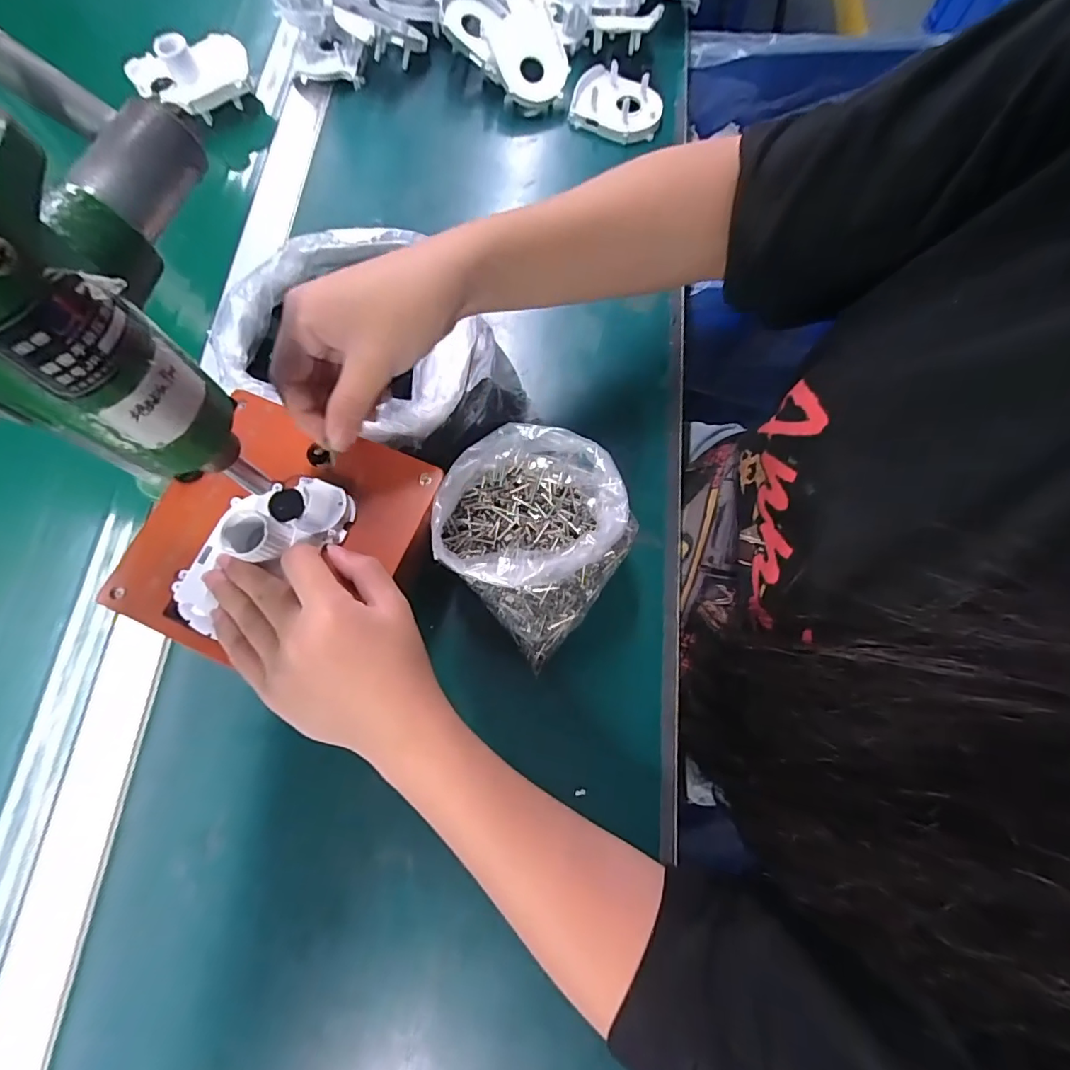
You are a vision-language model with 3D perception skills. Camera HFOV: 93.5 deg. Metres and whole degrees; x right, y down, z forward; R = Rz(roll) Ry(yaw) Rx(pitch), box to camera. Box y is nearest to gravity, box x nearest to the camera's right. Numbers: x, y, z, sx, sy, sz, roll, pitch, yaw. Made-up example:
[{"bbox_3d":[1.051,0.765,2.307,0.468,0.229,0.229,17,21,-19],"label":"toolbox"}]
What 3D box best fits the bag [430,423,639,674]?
[{"bbox_3d":[-0.002,-0.003,0.325,0.119,0.079,0.115,42,78,11],"label":"bag"}]

